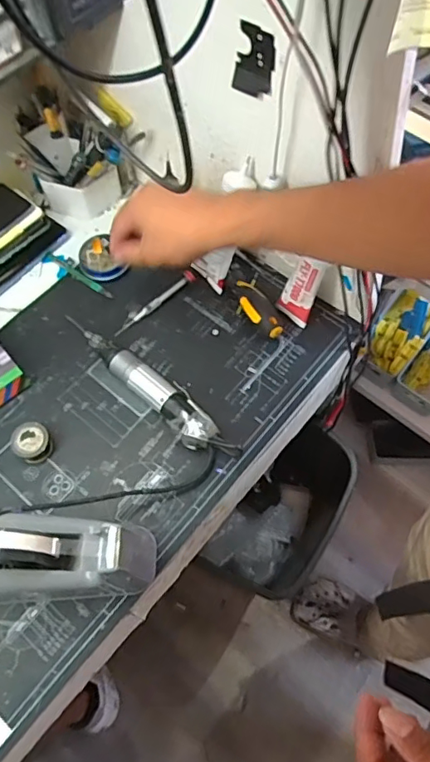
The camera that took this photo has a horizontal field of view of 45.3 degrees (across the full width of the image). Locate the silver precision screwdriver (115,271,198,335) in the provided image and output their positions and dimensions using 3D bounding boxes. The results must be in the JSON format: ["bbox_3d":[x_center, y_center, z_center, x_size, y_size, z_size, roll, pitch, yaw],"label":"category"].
[{"bbox_3d":[-0.075,-0.097,0.642,0.123,0.012,0.012,-39,71,-17],"label":"silver precision screwdriver"}]

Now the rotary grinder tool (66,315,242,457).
[{"bbox_3d":[-0.076,0.003,0.584,0.045,0.034,0.255,-42,71,-18],"label":"rotary grinder tool"}]

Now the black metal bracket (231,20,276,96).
[{"bbox_3d":[0.034,-0.285,0.460,0.043,0.056,0.010,38,70,16],"label":"black metal bracket"}]

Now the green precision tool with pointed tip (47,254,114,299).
[{"bbox_3d":[-0.174,-0.135,0.665,0.108,0.004,0.011,34,69,15],"label":"green precision tool with pointed tip"}]

